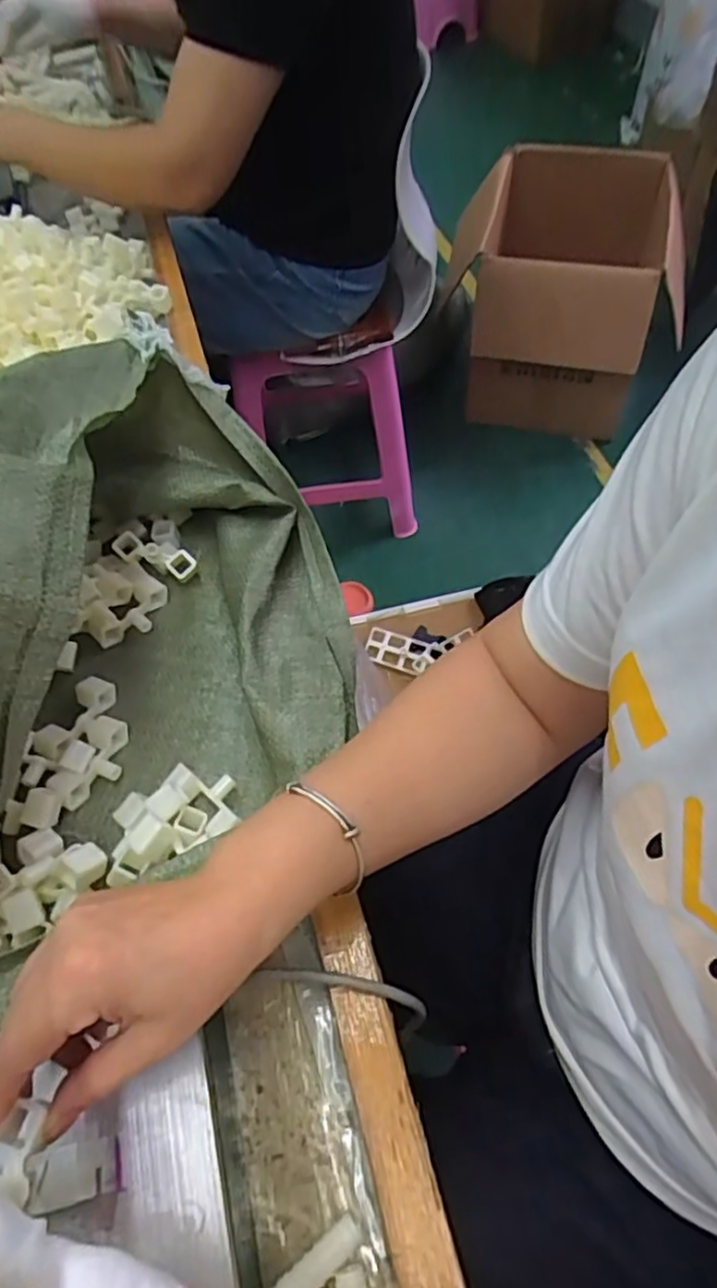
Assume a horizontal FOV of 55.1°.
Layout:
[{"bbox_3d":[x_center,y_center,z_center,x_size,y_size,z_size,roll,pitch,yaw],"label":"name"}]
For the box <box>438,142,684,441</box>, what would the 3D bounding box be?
[{"bbox_3d":[0.445,-0.778,1.567,0.485,0.423,0.533,6,57,7],"label":"box"}]

